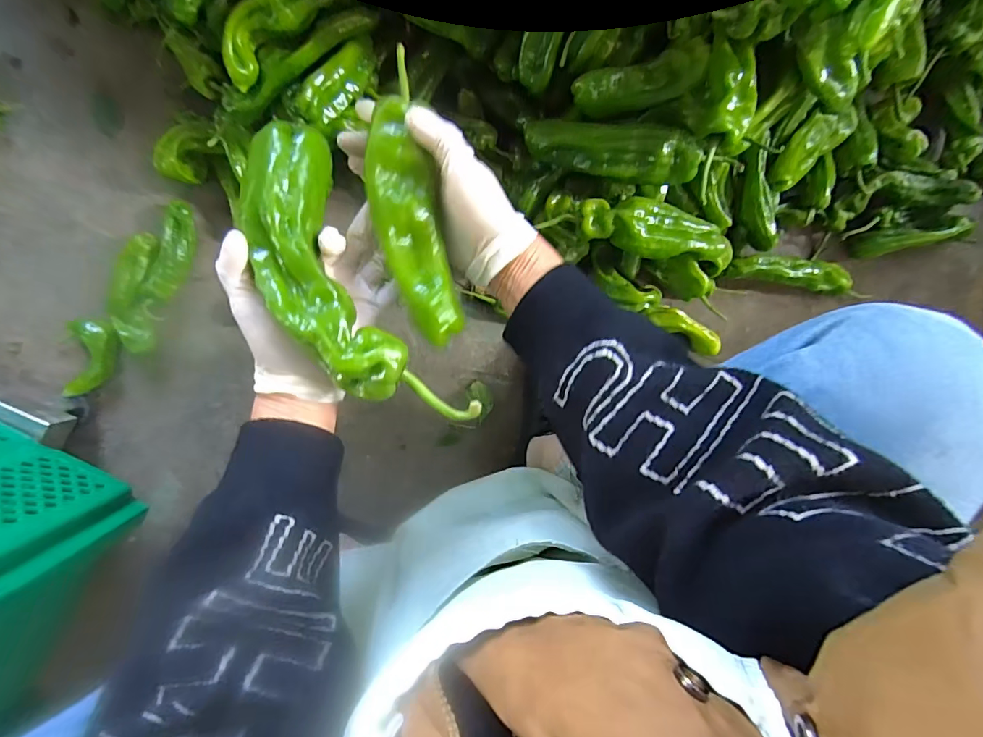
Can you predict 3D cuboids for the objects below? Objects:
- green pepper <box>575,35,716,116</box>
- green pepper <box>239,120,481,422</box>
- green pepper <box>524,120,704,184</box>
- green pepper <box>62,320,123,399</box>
[{"bbox_3d":[0.152,-0.295,0.489,0.129,0.043,0.051,-16,97,-1],"label":"green pepper"},{"bbox_3d":[-0.104,-0.053,0.323,0.084,0.038,0.231,-28,91,0],"label":"green pepper"},{"bbox_3d":[0.129,-0.239,0.515,0.184,0.060,0.051,10,95,-4],"label":"green pepper"},{"bbox_3d":[-0.534,-0.014,0.637,0.059,0.033,0.102,1,96,-3],"label":"green pepper"}]

